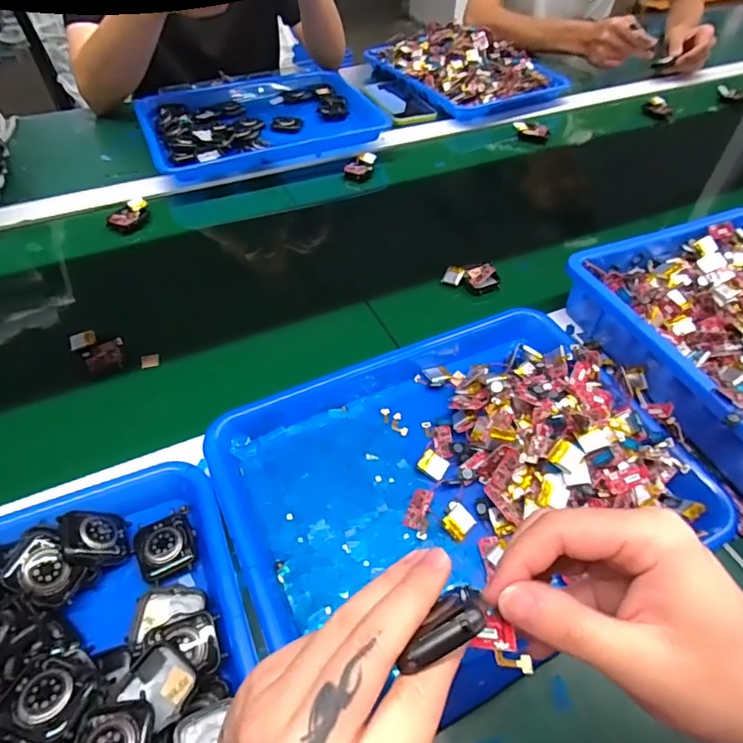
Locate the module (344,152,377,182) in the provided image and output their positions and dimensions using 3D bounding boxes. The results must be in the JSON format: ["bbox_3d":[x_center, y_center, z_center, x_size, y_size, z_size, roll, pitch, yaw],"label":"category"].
[{"bbox_3d":[-0.016,-0.288,0.707,0.034,0.024,0.048,17,52,12],"label":"module"}]

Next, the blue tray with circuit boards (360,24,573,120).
[{"bbox_3d":[0.166,-0.546,0.906,0.230,0.076,0.300,-25,55,-21],"label":"blue tray with circuit boards"}]

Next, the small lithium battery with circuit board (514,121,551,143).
[{"bbox_3d":[0.252,-0.379,0.795,0.055,0.024,0.016,18,52,12],"label":"small lithium battery with circuit board"}]

